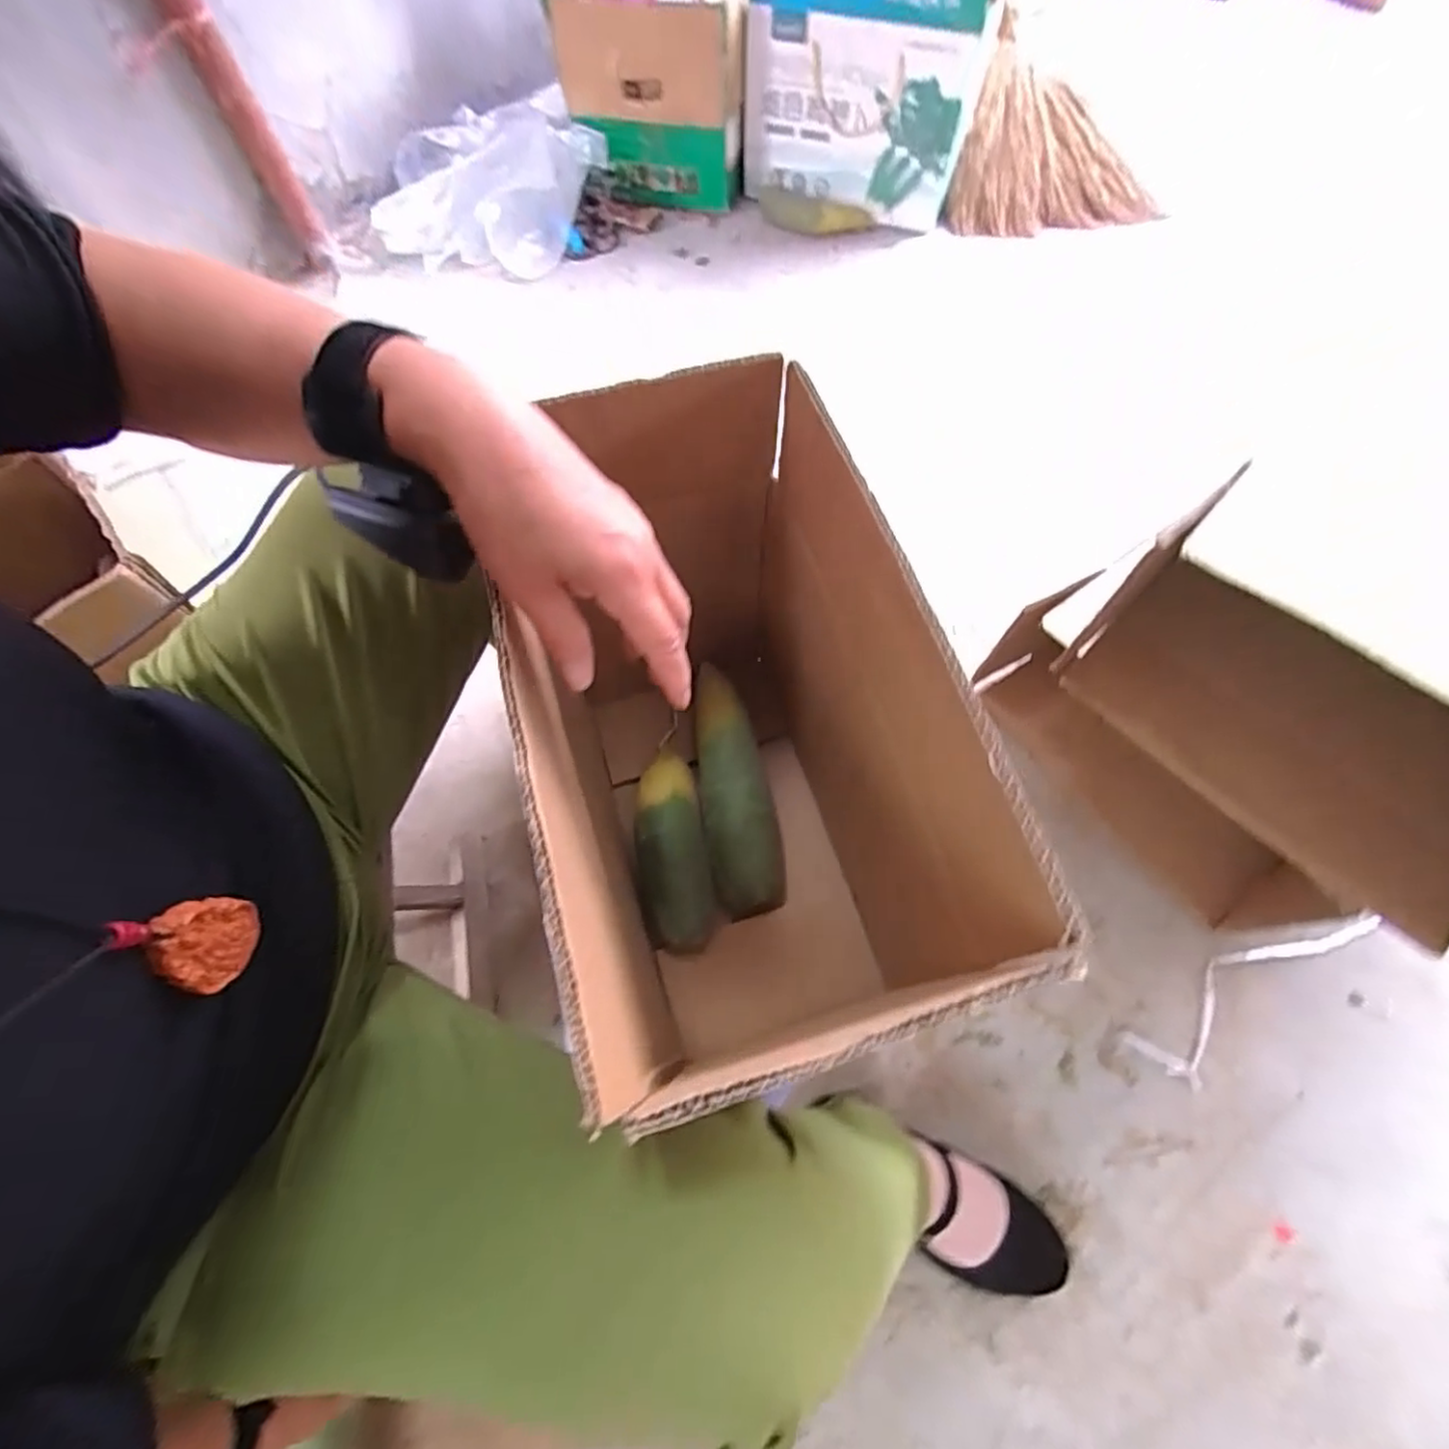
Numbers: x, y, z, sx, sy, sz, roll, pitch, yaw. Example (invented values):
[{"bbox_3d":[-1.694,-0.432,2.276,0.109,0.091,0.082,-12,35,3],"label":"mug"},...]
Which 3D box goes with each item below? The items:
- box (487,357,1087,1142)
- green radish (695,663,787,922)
[{"bbox_3d":[-0.004,0.032,0.459,0.201,0.354,0.353,-16,66,-8],"label":"box"},{"bbox_3d":[0.006,0.059,0.586,0.069,0.056,0.205,-9,65,-3],"label":"green radish"}]

